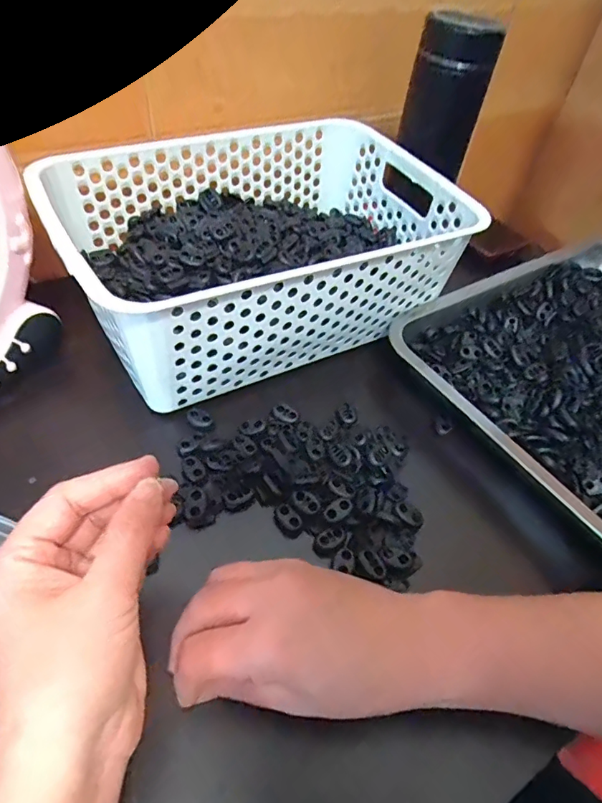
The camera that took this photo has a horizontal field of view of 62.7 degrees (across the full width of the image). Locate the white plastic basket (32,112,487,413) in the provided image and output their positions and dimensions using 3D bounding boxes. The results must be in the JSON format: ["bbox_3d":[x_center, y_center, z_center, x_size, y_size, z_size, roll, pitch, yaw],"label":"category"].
[{"bbox_3d":[-0.031,-0.136,0.422,0.305,0.096,0.214,-21,54,-23],"label":"white plastic basket"}]

